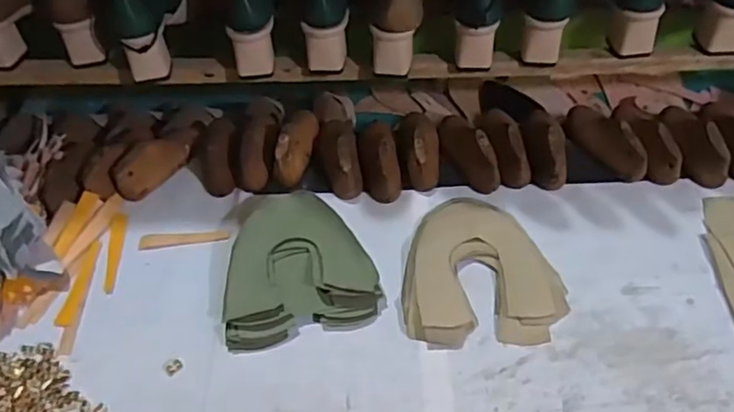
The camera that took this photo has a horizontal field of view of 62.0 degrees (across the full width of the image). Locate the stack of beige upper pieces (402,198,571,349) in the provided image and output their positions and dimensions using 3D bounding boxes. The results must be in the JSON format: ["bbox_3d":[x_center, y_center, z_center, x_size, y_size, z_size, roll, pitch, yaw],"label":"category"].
[{"bbox_3d":[0.128,0.067,0.700,0.174,0.024,0.189,-5,50,1],"label":"stack of beige upper pieces"}]

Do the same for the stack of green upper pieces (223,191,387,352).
[{"bbox_3d":[-0.080,0.064,0.705,0.171,0.040,0.183,-11,50,-4],"label":"stack of green upper pieces"}]

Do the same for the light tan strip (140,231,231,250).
[{"bbox_3d":[-0.229,0.041,0.765,0.108,0.004,0.020,-5,57,-3],"label":"light tan strip"}]

